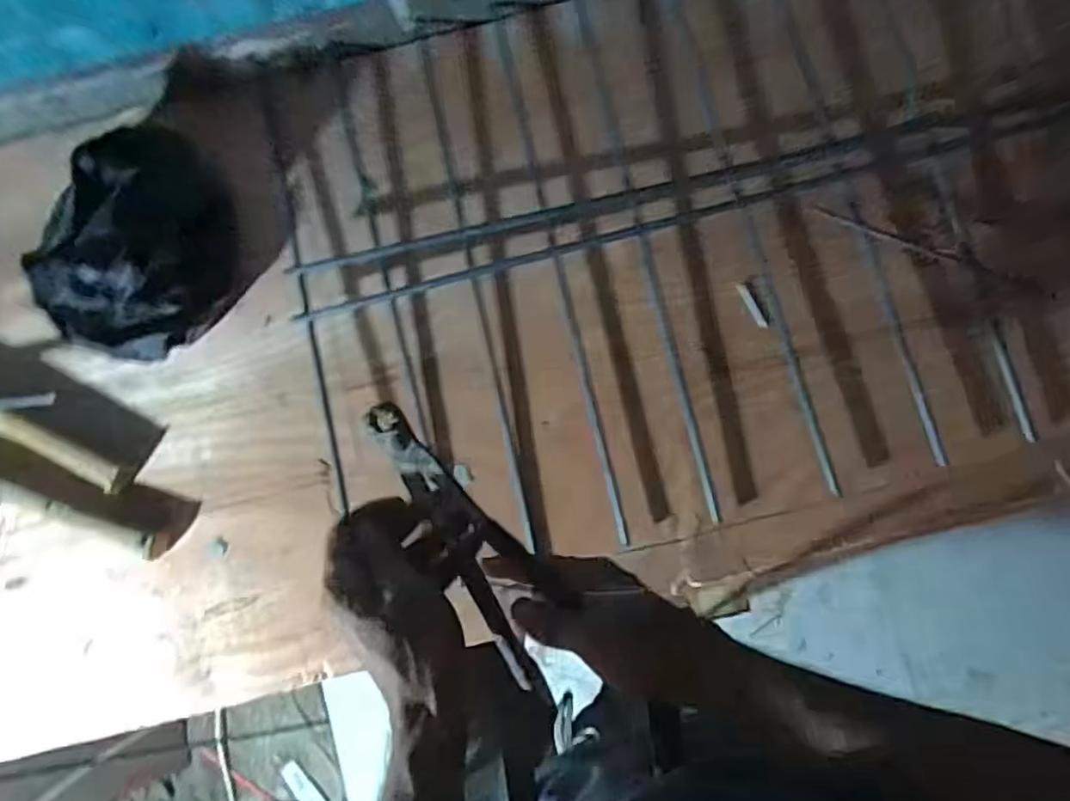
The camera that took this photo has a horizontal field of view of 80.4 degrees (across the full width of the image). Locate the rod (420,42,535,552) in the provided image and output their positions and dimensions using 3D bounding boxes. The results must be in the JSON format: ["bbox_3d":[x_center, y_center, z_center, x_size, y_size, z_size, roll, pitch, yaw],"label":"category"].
[{"bbox_3d":[-0.062,-0.120,0.664,0.011,0.012,0.548,-13,84,1],"label":"rod"}]

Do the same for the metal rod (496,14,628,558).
[{"bbox_3d":[0.024,-0.144,0.655,0.012,0.012,0.582,-13,84,1],"label":"metal rod"}]

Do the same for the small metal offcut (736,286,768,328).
[{"bbox_3d":[0.225,-0.098,0.655,0.009,0.004,0.053,-27,84,-1],"label":"small metal offcut"}]

